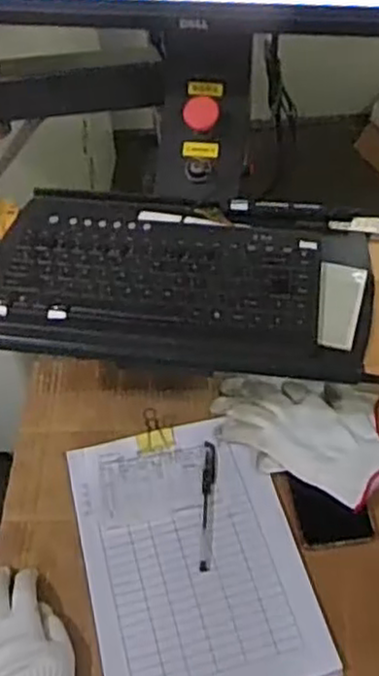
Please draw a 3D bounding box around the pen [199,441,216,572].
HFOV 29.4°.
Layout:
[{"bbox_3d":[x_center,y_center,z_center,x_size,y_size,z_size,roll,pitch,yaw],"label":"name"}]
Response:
[{"bbox_3d":[0.019,0.176,0.771,0.013,0.005,0.148,1,49,4],"label":"pen"}]

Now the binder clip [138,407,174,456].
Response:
[{"bbox_3d":[-0.040,0.105,0.826,0.040,0.017,0.052,-7,49,-3],"label":"binder clip"}]

